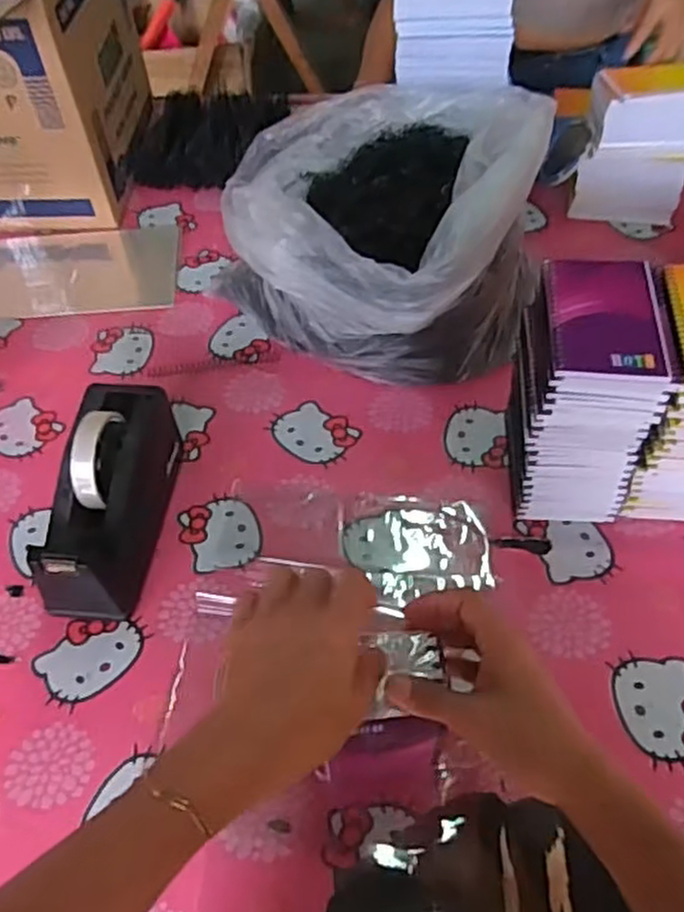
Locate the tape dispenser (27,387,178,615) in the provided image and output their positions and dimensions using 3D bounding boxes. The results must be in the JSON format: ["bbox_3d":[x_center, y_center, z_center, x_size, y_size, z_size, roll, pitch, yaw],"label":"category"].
[{"bbox_3d":[-0.210,0.035,0.643,0.080,0.120,0.212,2,52,5],"label":"tape dispenser"}]

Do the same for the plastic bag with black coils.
[{"bbox_3d":[0.031,-0.244,0.788,0.317,0.206,0.284,13,53,13],"label":"plastic bag with black coils"}]

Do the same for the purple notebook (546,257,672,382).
[{"bbox_3d":[0.201,-0.109,0.552,0.083,0.012,0.123,4,52,7],"label":"purple notebook"}]

